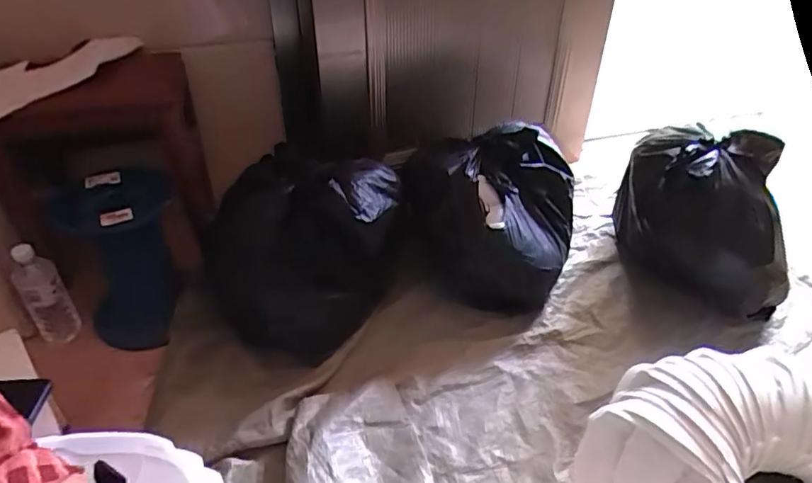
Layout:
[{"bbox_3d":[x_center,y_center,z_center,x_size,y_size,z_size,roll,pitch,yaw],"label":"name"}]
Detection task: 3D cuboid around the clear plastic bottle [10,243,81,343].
[{"bbox_3d":[-0.636,0.097,0.975,0.069,0.207,0.057,-28,46,-30],"label":"clear plastic bottle"}]

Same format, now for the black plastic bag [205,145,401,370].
[{"bbox_3d":[-0.165,0.007,1.012,0.362,0.285,0.219,-25,45,-26],"label":"black plastic bag"}]

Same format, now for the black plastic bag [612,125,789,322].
[{"bbox_3d":[0.604,-0.037,1.119,0.343,0.292,0.272,16,41,19],"label":"black plastic bag"}]

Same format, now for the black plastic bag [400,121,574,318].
[{"bbox_3d":[0.172,-0.048,1.143,0.351,0.273,0.294,5,39,6],"label":"black plastic bag"}]

